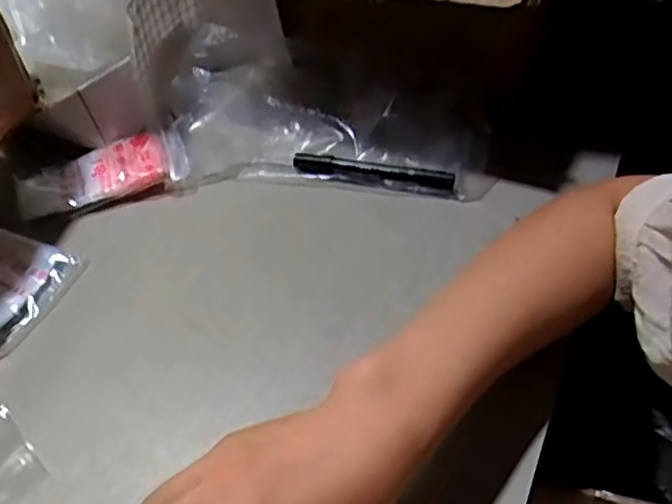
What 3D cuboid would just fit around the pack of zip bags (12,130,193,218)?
[{"bbox_3d":[-0.205,-0.067,0.565,0.148,0.022,0.055,-16,49,4],"label":"pack of zip bags"}]

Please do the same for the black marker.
[{"bbox_3d":[0.031,-0.067,0.552,0.135,0.018,0.016,7,50,10],"label":"black marker"}]

